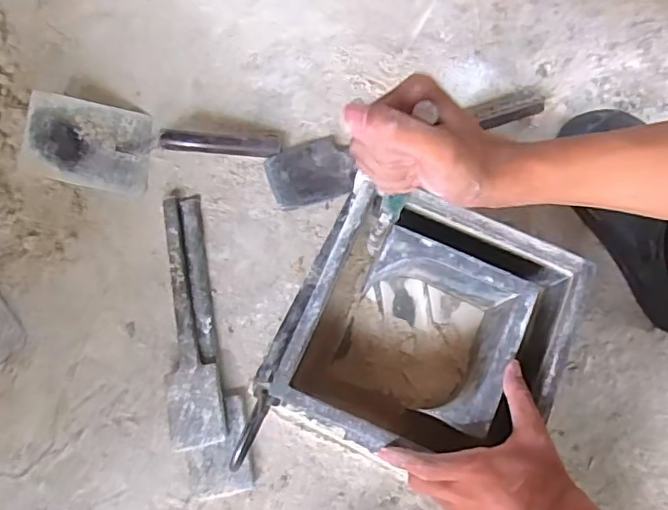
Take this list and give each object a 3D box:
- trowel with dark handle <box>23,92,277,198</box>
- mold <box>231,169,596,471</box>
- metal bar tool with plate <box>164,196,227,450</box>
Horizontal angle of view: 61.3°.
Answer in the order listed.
[{"bbox_3d":[-0.209,-0.130,0.661,0.279,0.050,0.105,1,71,0],"label":"trowel with dark handle"},{"bbox_3d":[0.073,0.080,0.547,0.248,0.127,0.238,25,73,5],"label":"mold"},{"bbox_3d":[-0.163,0.067,0.618,0.052,0.024,0.271,-11,73,-6],"label":"metal bar tool with plate"}]

